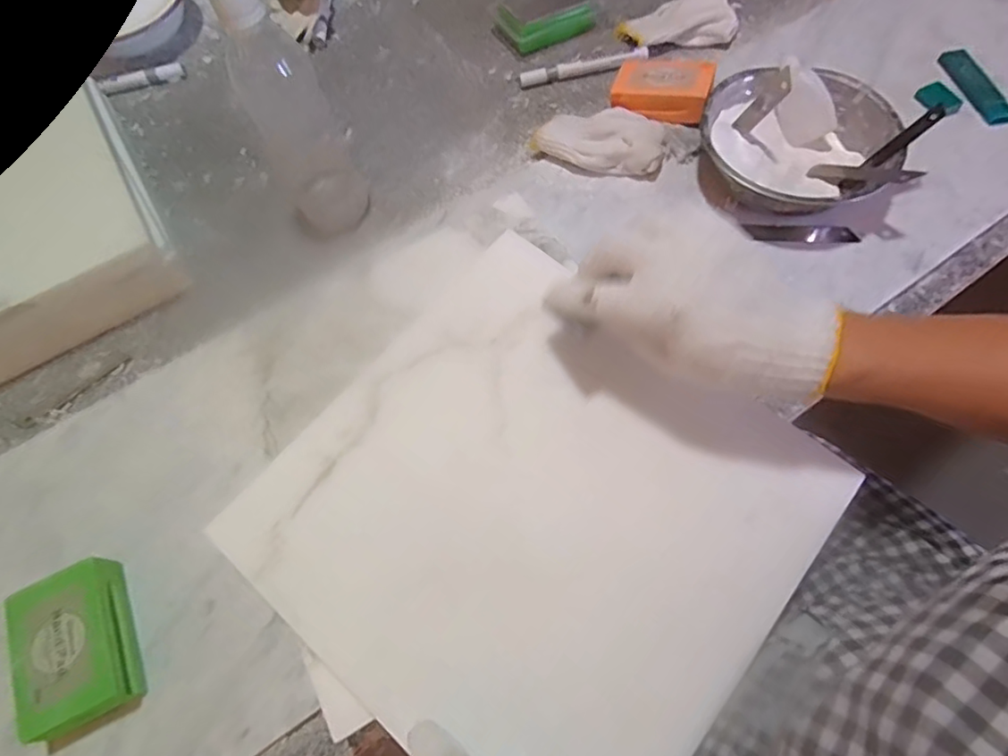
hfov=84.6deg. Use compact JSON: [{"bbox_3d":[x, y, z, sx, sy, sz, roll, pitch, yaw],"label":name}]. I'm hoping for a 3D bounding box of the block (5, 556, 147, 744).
[{"bbox_3d":[-0.277,0.172,0.359,0.056,0.033,0.093,-25,65,-7],"label":"block"}]

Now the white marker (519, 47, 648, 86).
[{"bbox_3d":[0.087,-0.339,0.605,0.139,0.019,0.017,-10,65,1],"label":"white marker"}]

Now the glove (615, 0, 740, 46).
[{"bbox_3d":[0.193,-0.397,0.612,0.130,0.024,0.062,-1,65,4],"label":"glove"}]

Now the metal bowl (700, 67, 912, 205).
[{"bbox_3d":[0.258,-0.204,0.496,0.160,0.050,0.160,10,66,10],"label":"metal bowl"}]

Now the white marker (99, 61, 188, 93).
[{"bbox_3d":[-0.421,-0.351,0.648,0.096,0.017,0.021,-11,65,0],"label":"white marker"}]

